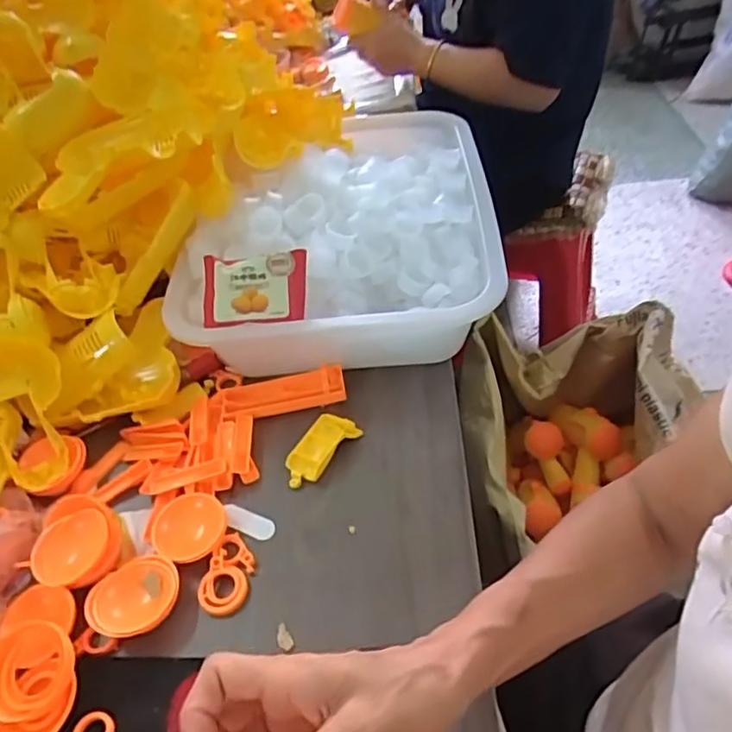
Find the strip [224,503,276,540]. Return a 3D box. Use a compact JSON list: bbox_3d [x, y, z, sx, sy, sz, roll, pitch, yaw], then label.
[{"bbox_3d":[-0.092,0.120,0.478,0.047,0.004,0.019,17,51,23],"label":"strip"}]

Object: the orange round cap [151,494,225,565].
[{"bbox_3d":[-0.133,0.121,0.466,0.053,0.018,0.055,-4,46,5],"label":"orange round cap"}]

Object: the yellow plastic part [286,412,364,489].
[{"bbox_3d":[-0.038,0.067,0.512,0.034,0.012,0.074,27,56,30],"label":"yellow plastic part"}]

